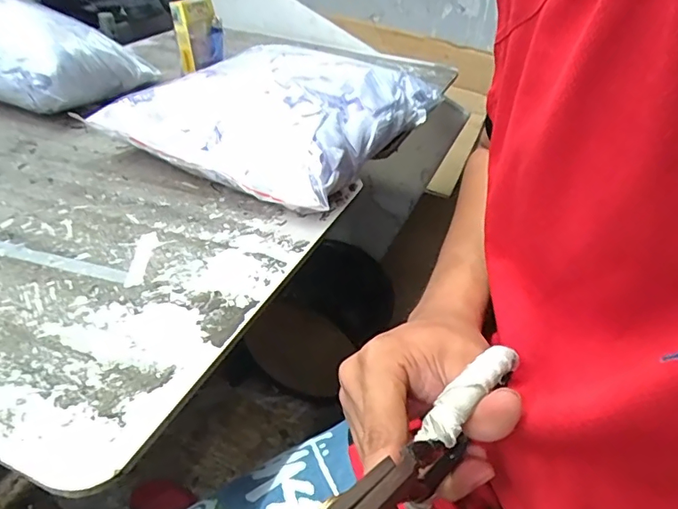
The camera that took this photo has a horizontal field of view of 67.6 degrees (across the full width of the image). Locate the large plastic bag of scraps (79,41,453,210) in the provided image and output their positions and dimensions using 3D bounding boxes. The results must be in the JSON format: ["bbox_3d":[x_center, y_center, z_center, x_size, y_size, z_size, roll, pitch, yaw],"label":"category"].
[{"bbox_3d":[-0.068,-0.174,0.603,0.267,0.083,0.322,19,39,19],"label":"large plastic bag of scraps"}]

